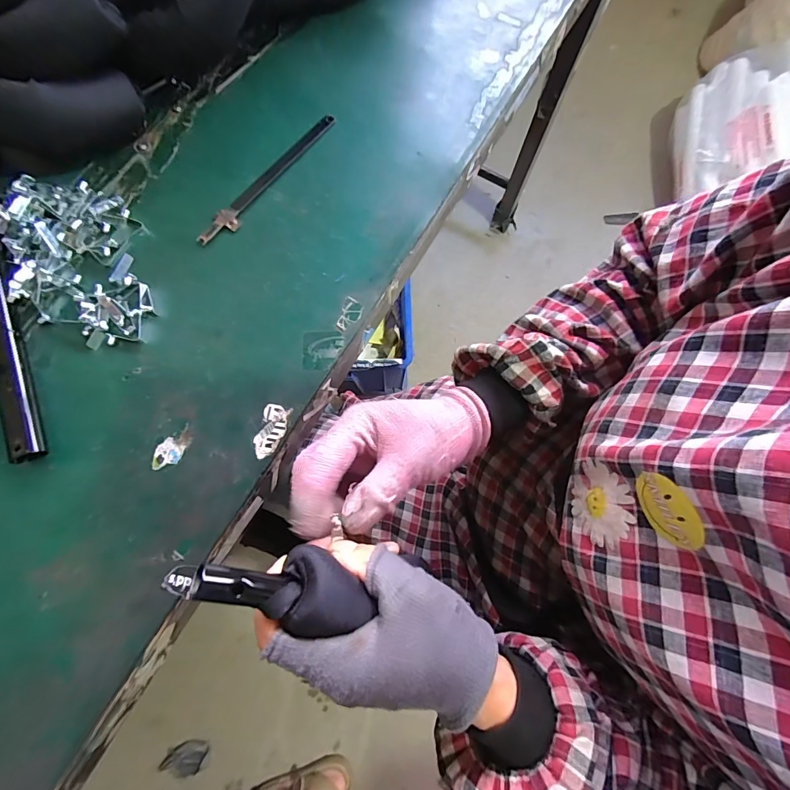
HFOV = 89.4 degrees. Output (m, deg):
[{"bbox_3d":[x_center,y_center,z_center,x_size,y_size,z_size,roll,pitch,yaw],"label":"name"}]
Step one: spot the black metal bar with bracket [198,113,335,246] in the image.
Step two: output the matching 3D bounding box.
[{"bbox_3d":[-0.116,-0.199,0.367,0.021,0.004,0.172,36,79,6],"label":"black metal bar with bracket"}]

